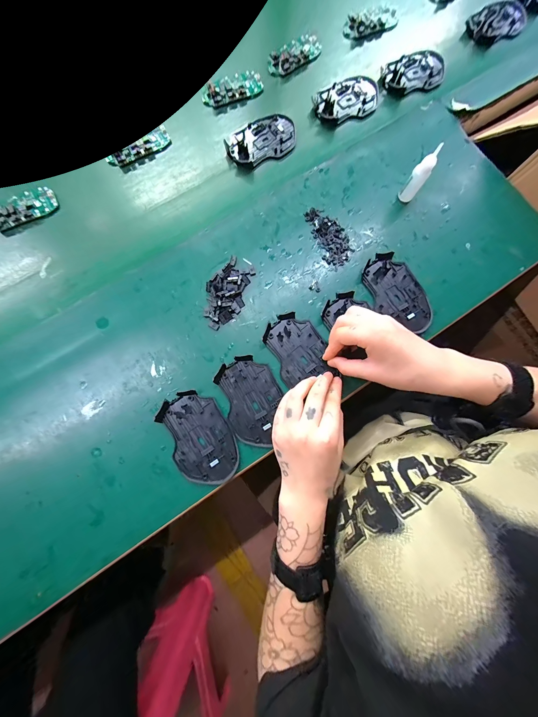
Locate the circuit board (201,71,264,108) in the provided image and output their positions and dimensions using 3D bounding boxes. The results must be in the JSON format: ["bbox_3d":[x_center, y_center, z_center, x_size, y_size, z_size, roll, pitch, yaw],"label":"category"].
[{"bbox_3d":[-0.059,-0.429,0.405,0.097,0.011,0.047,-17,80,-4],"label":"circuit board"}]

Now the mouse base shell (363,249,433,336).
[{"bbox_3d":[0.177,-0.090,0.345,0.067,0.009,0.115,-31,82,-6],"label":"mouse base shell"}]

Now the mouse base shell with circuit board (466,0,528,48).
[{"bbox_3d":[0.392,-0.580,0.437,0.115,0.013,0.071,-39,83,-7],"label":"mouse base shell with circuit board"}]

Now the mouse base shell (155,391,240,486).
[{"bbox_3d":[-0.083,0.096,0.307,0.072,0.013,0.113,-24,81,-5],"label":"mouse base shell"}]

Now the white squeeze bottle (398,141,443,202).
[{"bbox_3d":[0.200,-0.244,0.337,0.021,0.073,0.018,37,81,6],"label":"white squeeze bottle"}]

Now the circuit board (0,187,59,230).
[{"bbox_3d":[-0.350,-0.212,0.358,0.094,0.014,0.042,-29,81,-6],"label":"circuit board"}]

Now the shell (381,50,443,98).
[{"bbox_3d":[0.235,-0.467,0.414,0.104,0.012,0.073,-12,80,-3],"label":"shell"}]

